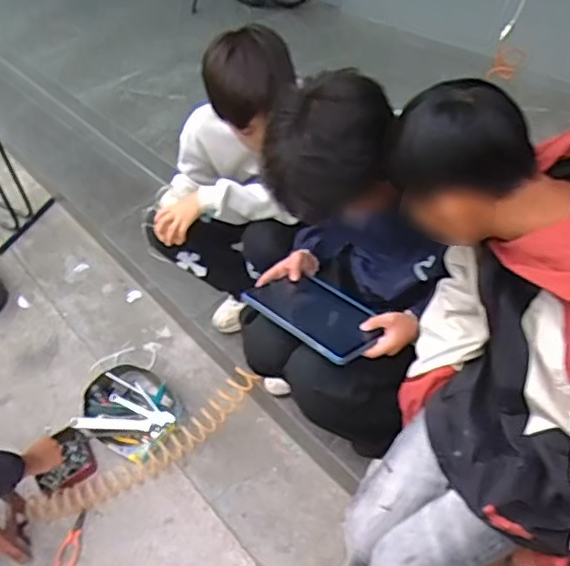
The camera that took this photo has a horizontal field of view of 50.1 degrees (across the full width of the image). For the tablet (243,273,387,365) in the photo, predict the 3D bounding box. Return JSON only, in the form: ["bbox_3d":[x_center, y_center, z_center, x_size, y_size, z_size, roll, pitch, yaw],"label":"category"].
[{"bbox_3d":[0.059,0.054,1.192,0.267,0.030,0.180,31,35,31],"label":"tablet"}]

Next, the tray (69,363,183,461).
[{"bbox_3d":[-0.434,0.364,1.745,0.301,0.071,0.245,15,51,27],"label":"tray"}]

